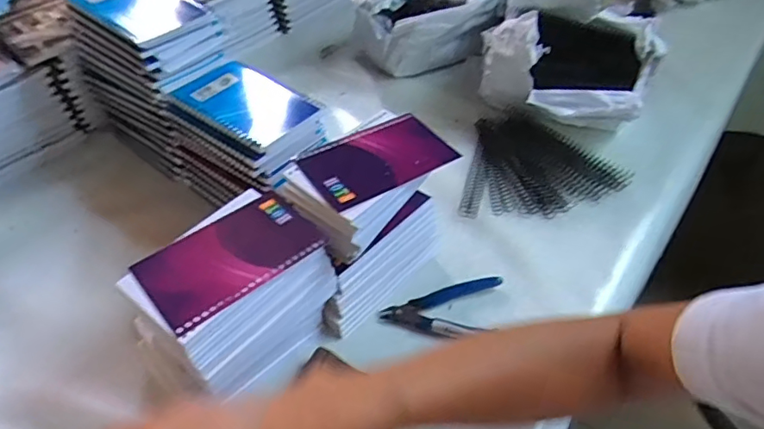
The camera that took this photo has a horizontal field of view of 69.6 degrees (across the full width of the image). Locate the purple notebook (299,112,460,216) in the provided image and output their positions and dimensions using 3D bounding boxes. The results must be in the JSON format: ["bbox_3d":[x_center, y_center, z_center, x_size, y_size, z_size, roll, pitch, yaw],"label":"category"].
[{"bbox_3d":[-0.003,-0.049,0.477,0.124,0.005,0.082,-24,51,-24],"label":"purple notebook"}]

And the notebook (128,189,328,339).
[{"bbox_3d":[-0.114,0.030,0.419,0.130,0.013,0.080,-32,54,-29],"label":"notebook"}]

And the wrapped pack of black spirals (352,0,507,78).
[{"bbox_3d":[0.068,-0.269,0.769,0.187,0.109,0.127,-33,55,-29],"label":"wrapped pack of black spirals"}]

